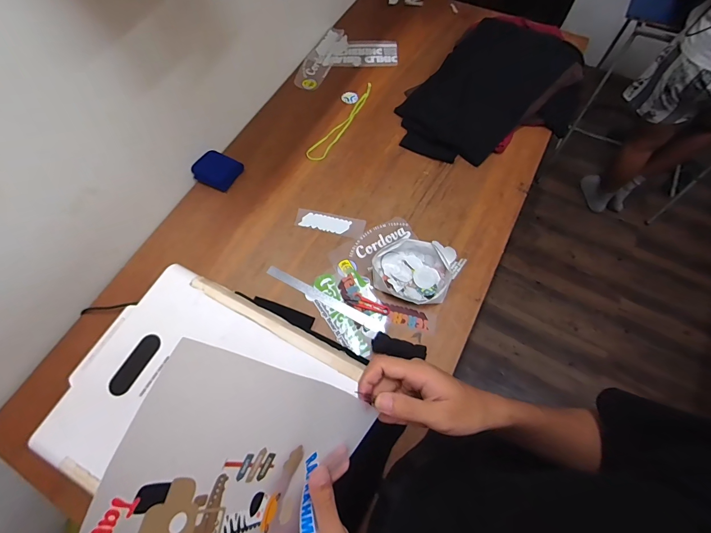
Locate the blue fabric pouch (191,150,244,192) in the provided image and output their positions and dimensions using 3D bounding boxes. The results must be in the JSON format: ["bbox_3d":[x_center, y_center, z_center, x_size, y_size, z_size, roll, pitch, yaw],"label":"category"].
[{"bbox_3d":[-0.421,-0.296,1.034,0.116,0.041,0.111,26,70,12],"label":"blue fabric pouch"}]

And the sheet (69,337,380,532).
[{"bbox_3d":[-0.068,0.180,0.239,0.032,0.228,0.205,-5,61,35],"label":"sheet"}]

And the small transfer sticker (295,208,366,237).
[{"bbox_3d":[-0.072,-0.125,0.970,0.199,0.006,0.060,11,68,7],"label":"small transfer sticker"}]

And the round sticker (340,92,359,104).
[{"bbox_3d":[-0.020,-0.585,1.171,0.061,0.007,0.049,8,67,6],"label":"round sticker"}]

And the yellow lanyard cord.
[{"bbox_3d":[-0.032,-0.485,1.119,0.064,0.013,0.378,32,72,14],"label":"yellow lanyard cord"}]

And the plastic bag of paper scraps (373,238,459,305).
[{"bbox_3d":[0.148,0.013,0.880,0.199,0.042,0.166,9,68,6],"label":"plastic bag of paper scraps"}]

